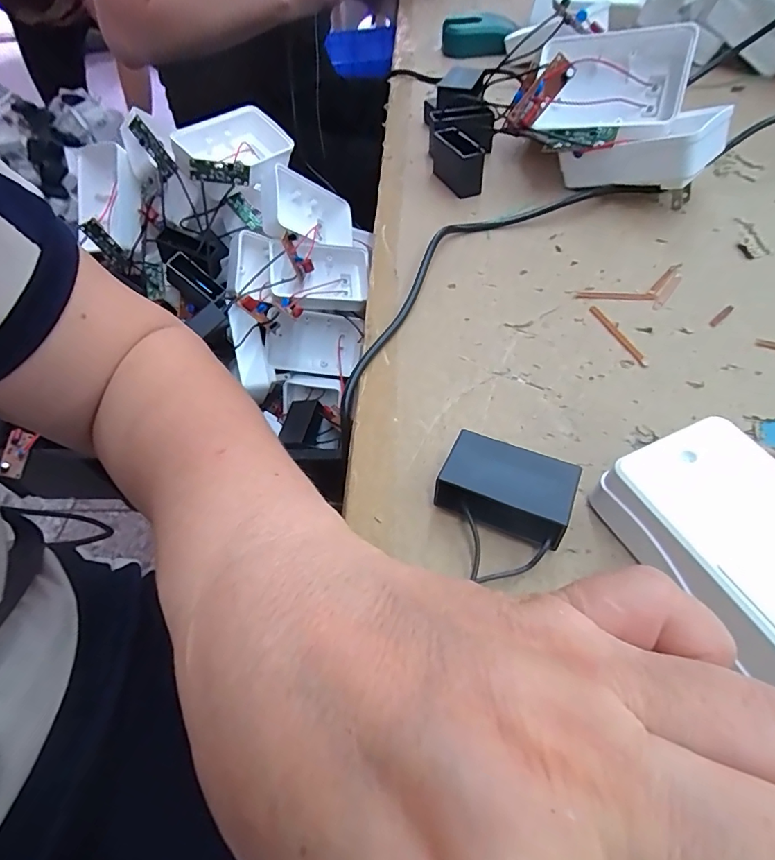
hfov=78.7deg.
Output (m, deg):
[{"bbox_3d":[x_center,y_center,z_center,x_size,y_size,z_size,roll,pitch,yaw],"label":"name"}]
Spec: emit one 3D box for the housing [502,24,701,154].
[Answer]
[{"bbox_3d":[0.133,-0.222,0.307,0.107,0.048,0.070,16,55,17],"label":"housing"}]

